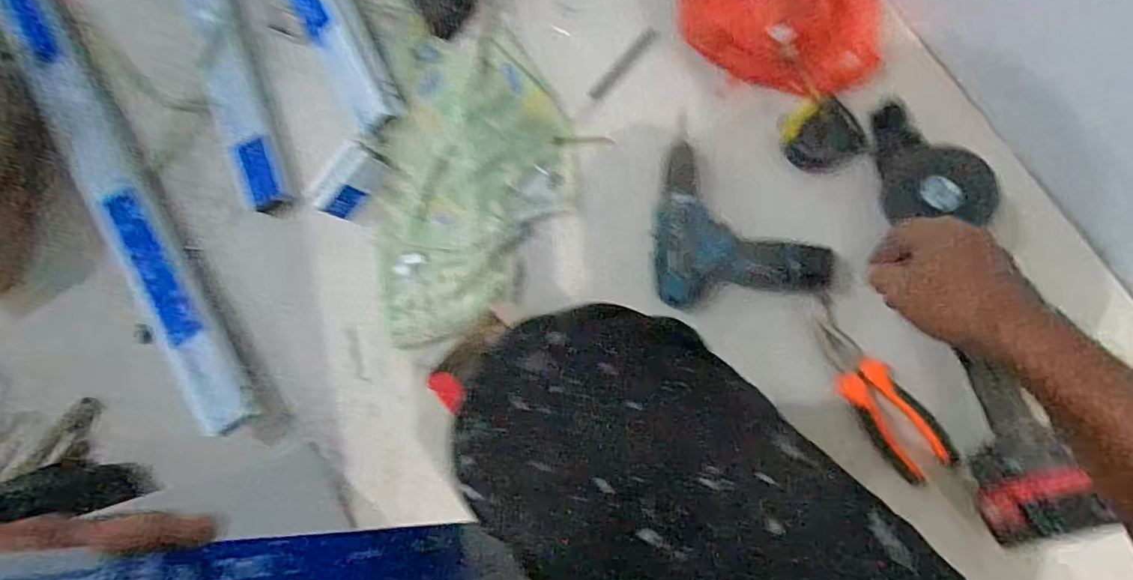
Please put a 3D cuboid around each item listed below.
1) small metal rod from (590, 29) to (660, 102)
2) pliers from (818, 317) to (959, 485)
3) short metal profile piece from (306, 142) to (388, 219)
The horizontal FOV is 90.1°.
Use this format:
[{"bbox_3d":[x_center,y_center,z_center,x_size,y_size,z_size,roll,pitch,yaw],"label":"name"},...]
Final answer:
[{"bbox_3d":[0.071,-0.280,0.702,0.017,0.004,0.109,44,96,11],"label":"small metal rod"},{"bbox_3d":[0.328,0.117,0.599,0.066,0.027,0.189,-39,80,8],"label":"pliers"},{"bbox_3d":[-0.275,-0.134,0.717,0.050,0.031,0.095,41,96,12],"label":"short metal profile piece"}]

